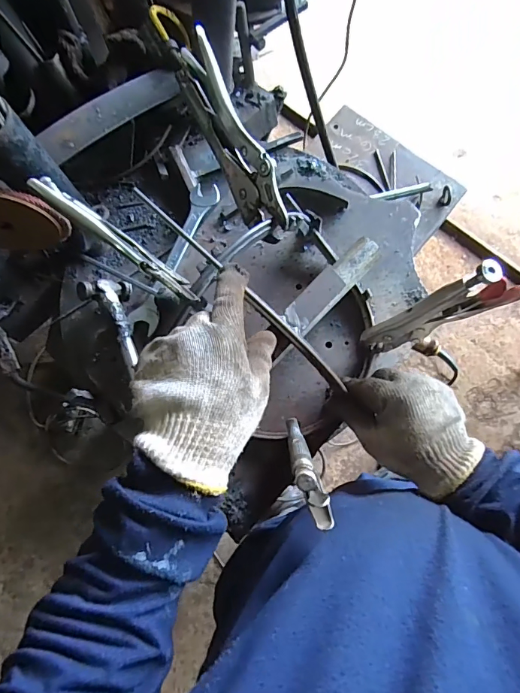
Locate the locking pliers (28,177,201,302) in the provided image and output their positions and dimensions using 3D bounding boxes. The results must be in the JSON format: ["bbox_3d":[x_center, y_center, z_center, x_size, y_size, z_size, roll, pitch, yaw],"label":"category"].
[{"bbox_3d":[-0.125,-0.093,0.377,0.167,0.037,0.021,36,79,-6],"label":"locking pliers"}]

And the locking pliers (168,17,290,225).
[{"bbox_3d":[-0.032,-0.215,0.423,0.044,0.064,0.226,-26,78,-4],"label":"locking pliers"}]

